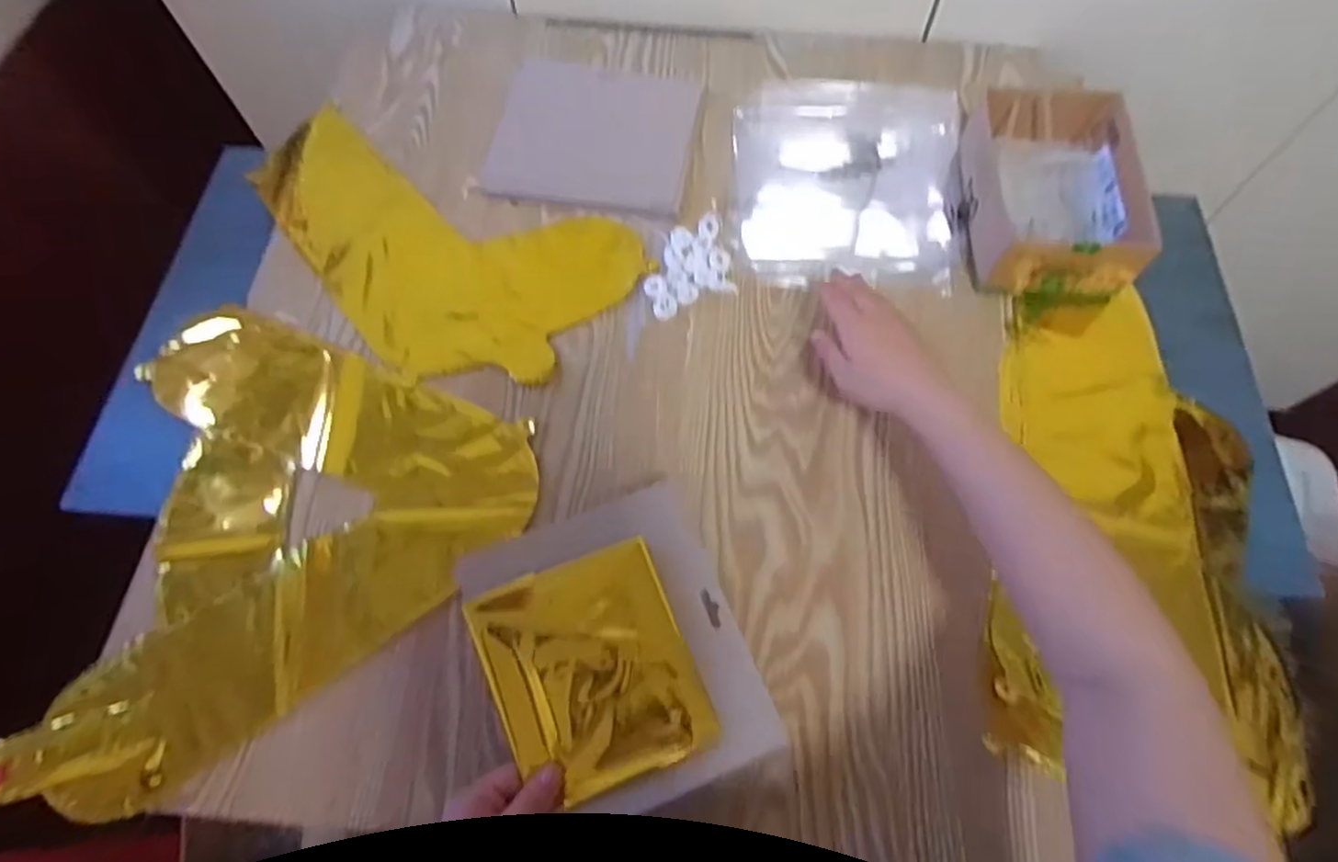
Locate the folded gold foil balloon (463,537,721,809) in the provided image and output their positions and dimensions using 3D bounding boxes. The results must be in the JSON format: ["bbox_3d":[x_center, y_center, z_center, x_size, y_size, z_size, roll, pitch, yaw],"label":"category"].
[{"bbox_3d":[-0.049,0.157,0.455,0.126,0.012,0.142,-19,79,-18],"label":"folded gold foil balloon"}]

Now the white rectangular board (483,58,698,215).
[{"bbox_3d":[-0.071,-0.295,0.686,0.187,0.012,0.174,9,65,4],"label":"white rectangular board"}]

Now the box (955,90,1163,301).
[{"bbox_3d":[0.338,-0.212,0.618,0.124,0.069,0.181,3,65,2],"label":"box"}]

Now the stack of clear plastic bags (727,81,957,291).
[{"bbox_3d":[0.169,-0.241,0.656,0.208,0.024,0.254,6,65,3],"label":"stack of clear plastic bags"}]

